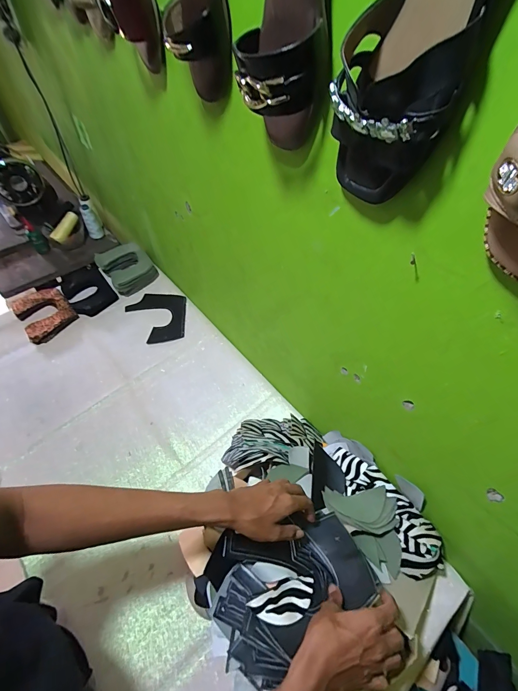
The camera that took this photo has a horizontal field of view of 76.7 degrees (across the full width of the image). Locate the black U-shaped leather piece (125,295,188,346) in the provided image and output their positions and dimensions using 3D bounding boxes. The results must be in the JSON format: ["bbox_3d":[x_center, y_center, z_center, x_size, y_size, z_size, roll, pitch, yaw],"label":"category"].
[{"bbox_3d":[-0.295,-0.081,0.949,0.168,0.010,0.185,-11,57,-6],"label":"black U-shaped leather piece"}]

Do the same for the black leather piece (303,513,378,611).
[{"bbox_3d":[0.125,0.323,0.500,0.055,0.006,0.122,-29,40,-7],"label":"black leather piece"}]

